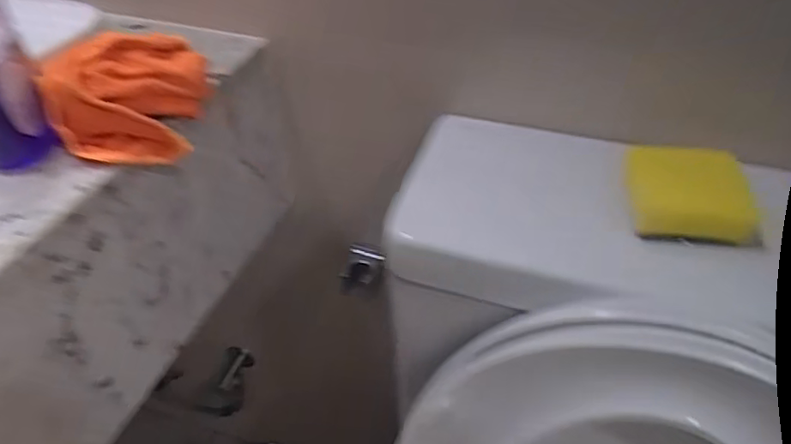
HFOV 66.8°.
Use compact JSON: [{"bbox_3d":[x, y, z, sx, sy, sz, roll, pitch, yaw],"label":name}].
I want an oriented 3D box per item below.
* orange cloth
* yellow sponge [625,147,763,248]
[{"bbox_3d":[-0.186,-0.089,0.428,0.112,0.094,0.030,-13,0,-36],"label":"orange cloth"},{"bbox_3d":[0.210,-0.023,0.431,0.077,0.032,0.076,5,42,5],"label":"yellow sponge"}]

